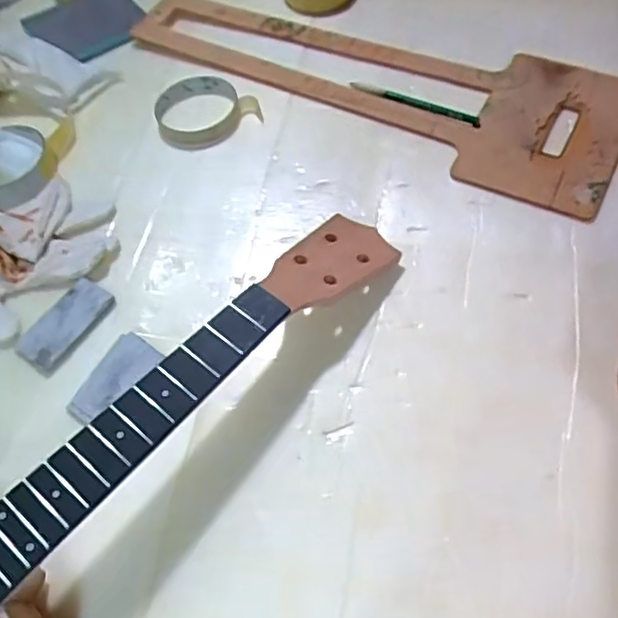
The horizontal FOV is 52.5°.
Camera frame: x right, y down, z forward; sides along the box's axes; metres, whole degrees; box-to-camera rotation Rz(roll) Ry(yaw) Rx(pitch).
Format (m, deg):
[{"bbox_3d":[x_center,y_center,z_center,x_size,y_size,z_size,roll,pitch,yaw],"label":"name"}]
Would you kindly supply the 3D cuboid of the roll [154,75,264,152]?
[{"bbox_3d":[-0.107,-0.200,0.633,0.094,0.021,0.088,-2,58,4],"label":"roll"}]

